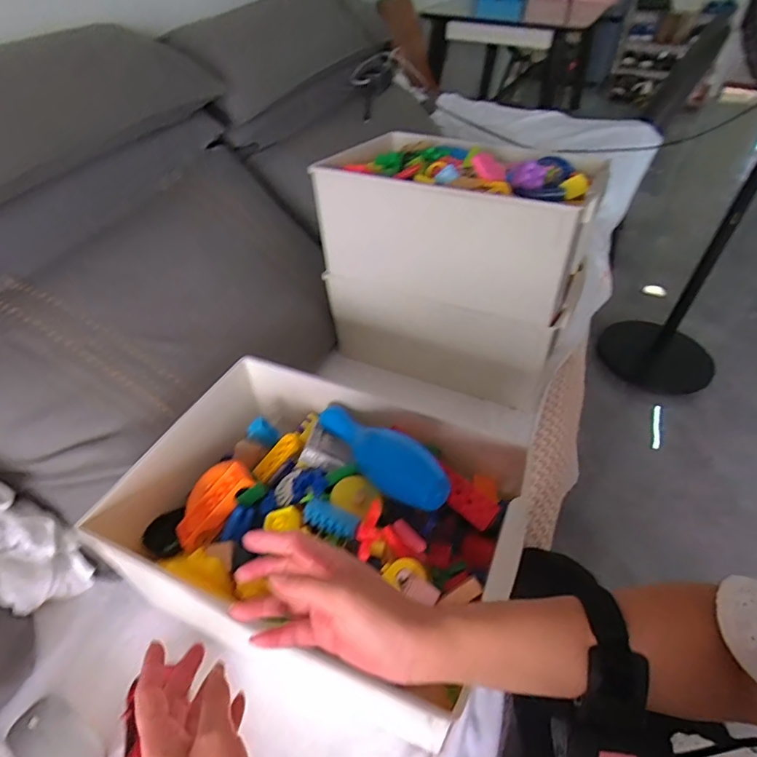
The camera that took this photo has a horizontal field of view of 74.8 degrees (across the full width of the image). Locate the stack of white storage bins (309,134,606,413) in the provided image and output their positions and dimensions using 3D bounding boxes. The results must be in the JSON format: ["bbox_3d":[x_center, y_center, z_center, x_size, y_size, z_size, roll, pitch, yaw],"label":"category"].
[{"bbox_3d":[0.134,-0.208,0.874,0.435,0.348,0.263,20,46,19],"label":"stack of white storage bins"}]

